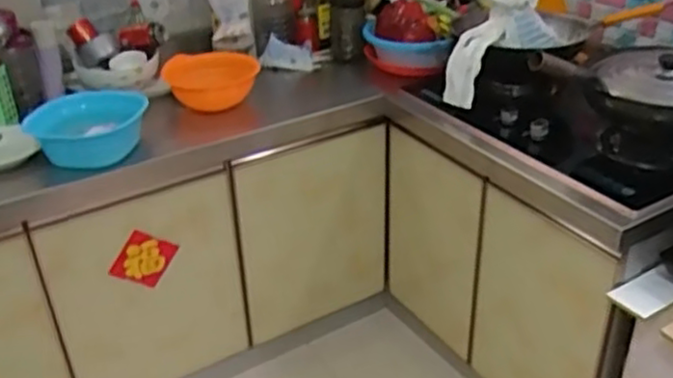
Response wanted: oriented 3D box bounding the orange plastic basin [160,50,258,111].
[{"bbox_3d":[-0.316,-0.272,1.749,0.235,0.092,0.276,-5,31,-5],"label":"orange plastic basin"}]

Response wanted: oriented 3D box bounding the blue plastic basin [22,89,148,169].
[{"bbox_3d":[-0.546,-0.134,1.528,0.216,0.113,0.229,-2,31,1],"label":"blue plastic basin"}]

